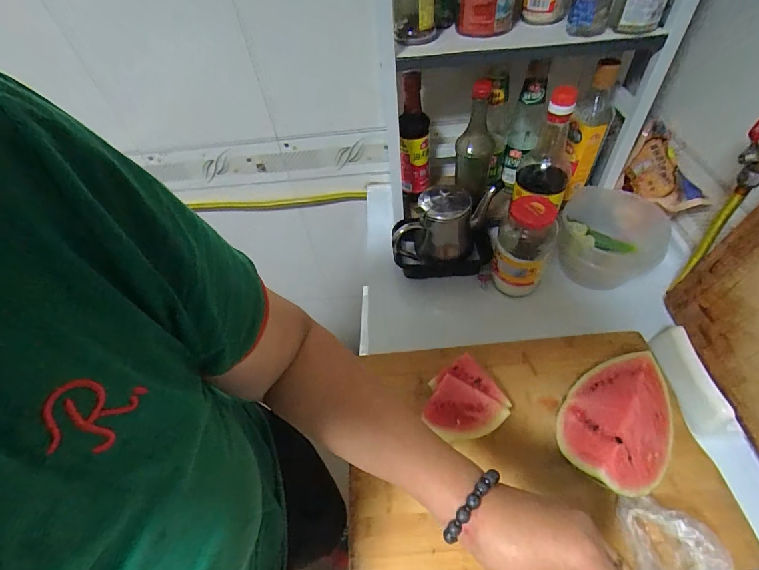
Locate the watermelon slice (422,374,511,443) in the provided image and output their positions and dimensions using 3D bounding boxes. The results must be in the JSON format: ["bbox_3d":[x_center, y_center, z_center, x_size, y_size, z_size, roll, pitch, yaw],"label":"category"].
[{"bbox_3d":[0.112,0.168,0.501,0.091,0.018,0.064,29,84,23],"label":"watermelon slice"}]

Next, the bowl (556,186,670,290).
[{"bbox_3d":[0.391,-0.078,0.645,0.147,0.106,0.135,-3,51,4],"label":"bowl"}]

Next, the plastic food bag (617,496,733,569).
[{"bbox_3d":[0.298,0.289,0.387,0.093,0.050,0.127,-1,51,6],"label":"plastic food bag"}]

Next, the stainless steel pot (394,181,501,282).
[{"bbox_3d":[0.115,-0.094,0.673,0.174,0.140,0.120,3,51,9],"label":"stainless steel pot"}]

